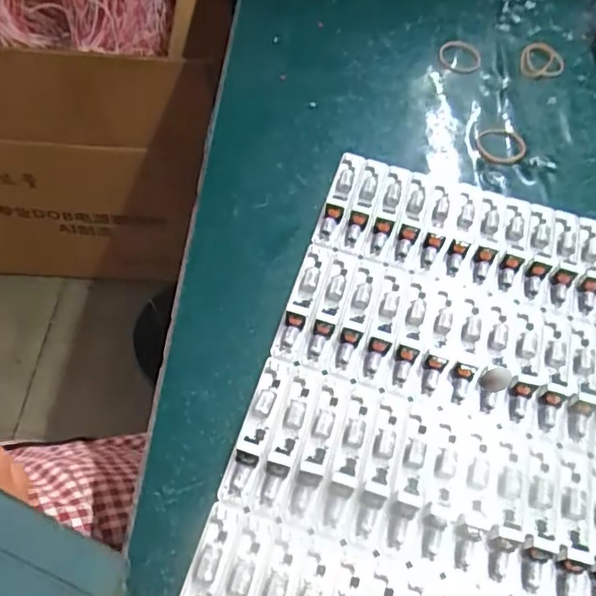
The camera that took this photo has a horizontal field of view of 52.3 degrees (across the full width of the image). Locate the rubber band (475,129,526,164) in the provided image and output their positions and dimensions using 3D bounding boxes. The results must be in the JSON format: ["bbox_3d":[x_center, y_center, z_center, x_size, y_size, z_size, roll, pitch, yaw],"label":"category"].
[{"bbox_3d":[0.132,-0.098,0.393,0.034,0.005,0.027,8,59,1],"label":"rubber band"}]

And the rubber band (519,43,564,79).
[{"bbox_3d":[0.178,-0.172,0.442,0.031,0.006,0.037,23,61,10],"label":"rubber band"}]

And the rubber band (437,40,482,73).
[{"bbox_3d":[0.118,-0.176,0.442,0.031,0.004,0.034,2,60,-3],"label":"rubber band"}]

